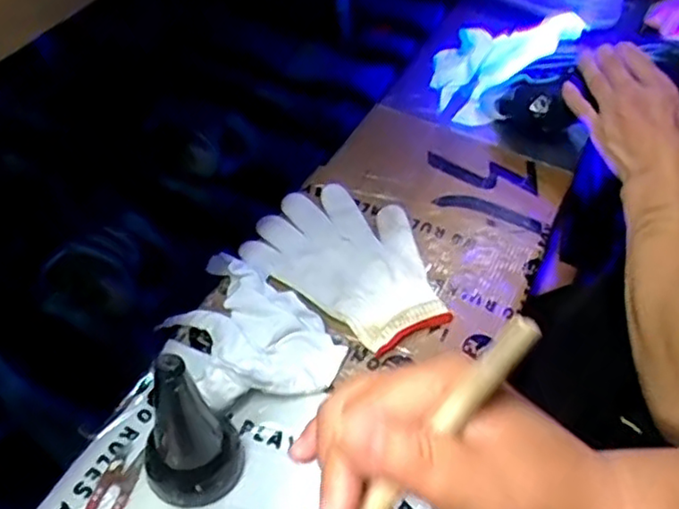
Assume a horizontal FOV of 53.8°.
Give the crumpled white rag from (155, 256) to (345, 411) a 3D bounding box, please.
[{"bbox_3d":[-0.082,0.061,0.550,0.113,0.030,0.155,-34,59,-29],"label":"crumpled white rag"}]

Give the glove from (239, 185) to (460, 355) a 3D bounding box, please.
[{"bbox_3d":[0.016,0.003,0.625,0.189,0.013,0.138,34,55,24],"label":"glove"}]

